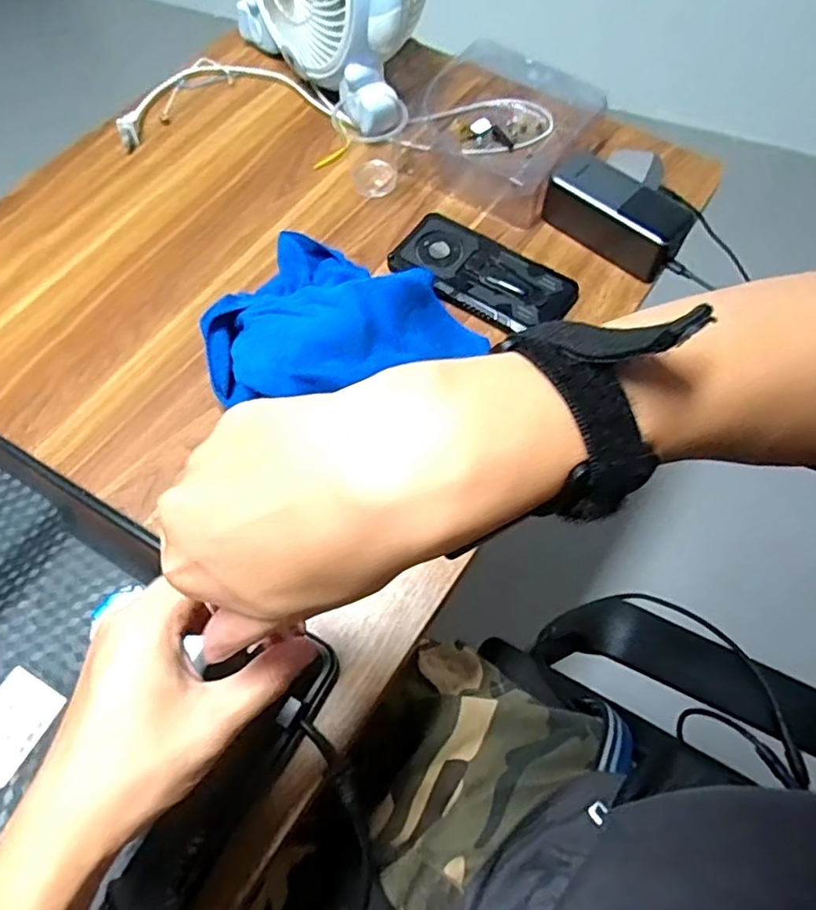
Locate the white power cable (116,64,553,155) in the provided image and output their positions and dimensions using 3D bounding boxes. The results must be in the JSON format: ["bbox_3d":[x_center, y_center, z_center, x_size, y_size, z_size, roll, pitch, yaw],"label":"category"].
[{"bbox_3d":[-0.072,-0.394,0.675,0.463,0.036,0.152,3,64,2],"label":"white power cable"}]

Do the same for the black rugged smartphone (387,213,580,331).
[{"bbox_3d":[0.067,-0.168,0.573,0.168,0.023,0.083,33,69,15],"label":"black rugged smartphone"}]

